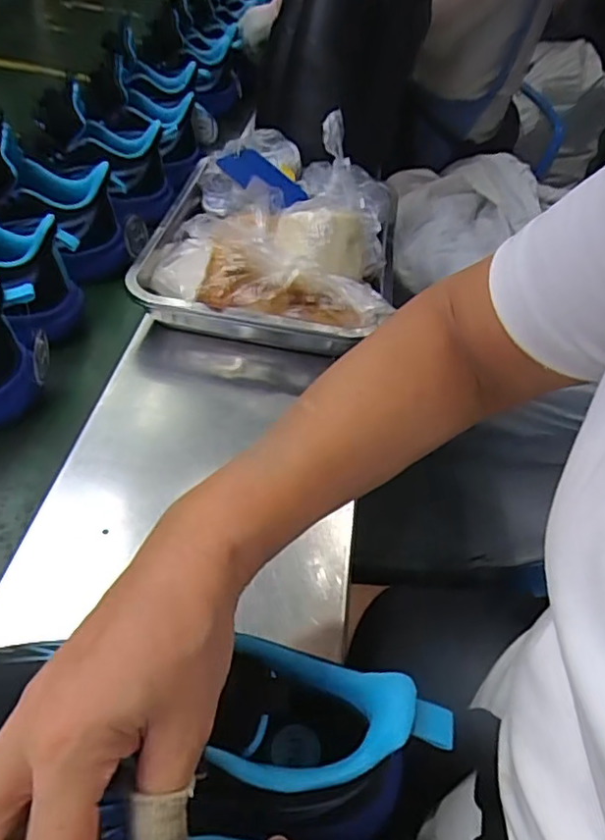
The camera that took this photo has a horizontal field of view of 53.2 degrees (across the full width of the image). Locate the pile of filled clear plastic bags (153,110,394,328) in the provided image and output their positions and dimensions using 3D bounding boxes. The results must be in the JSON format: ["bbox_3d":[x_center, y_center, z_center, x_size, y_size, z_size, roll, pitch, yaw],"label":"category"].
[{"bbox_3d":[-0.026,-0.230,0.662,0.247,0.101,0.315,7,44,0],"label":"pile of filled clear plastic bags"}]

